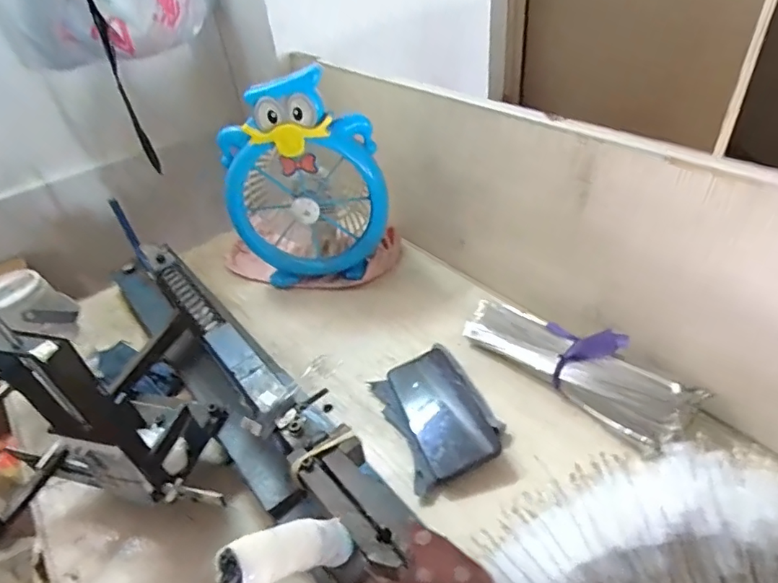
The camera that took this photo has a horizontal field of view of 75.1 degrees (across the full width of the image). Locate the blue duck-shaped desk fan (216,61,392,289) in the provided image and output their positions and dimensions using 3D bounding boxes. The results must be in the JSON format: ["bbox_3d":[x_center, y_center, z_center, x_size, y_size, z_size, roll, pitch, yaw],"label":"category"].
[{"bbox_3d":[-0.120,-0.169,0.742,0.213,0.290,0.138,-6,41,2],"label":"blue duck-shaped desk fan"}]

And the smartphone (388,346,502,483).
[{"bbox_3d":[0.058,0.129,0.574,0.079,0.016,0.168,-27,38,-3],"label":"smartphone"}]

